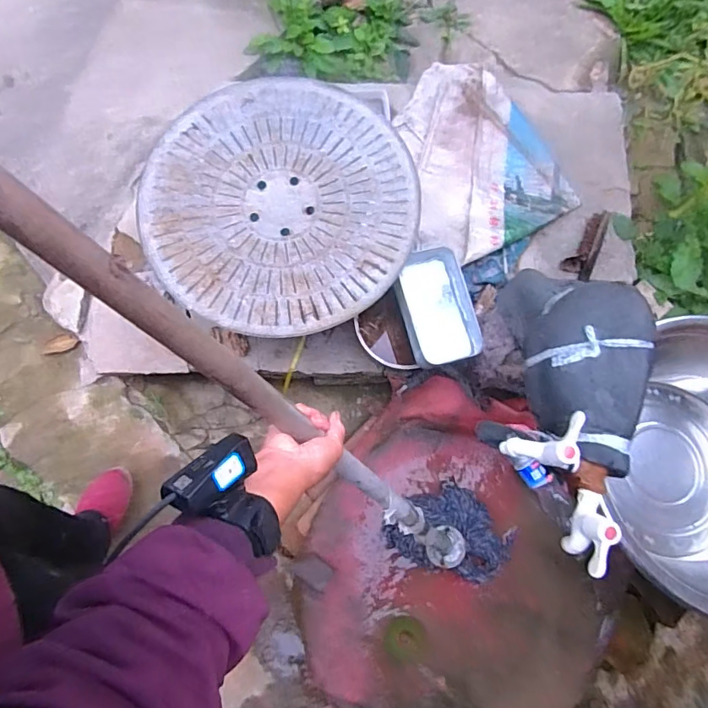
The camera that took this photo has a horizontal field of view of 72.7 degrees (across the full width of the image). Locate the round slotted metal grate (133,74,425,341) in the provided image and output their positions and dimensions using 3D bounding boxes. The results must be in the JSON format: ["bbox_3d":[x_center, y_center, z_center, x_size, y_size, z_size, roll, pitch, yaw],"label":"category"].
[{"bbox_3d":[-0.137,-0.288,0.915,0.503,0.068,0.520,0,74,-1],"label":"round slotted metal grate"}]

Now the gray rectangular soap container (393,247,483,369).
[{"bbox_3d":[0.156,-0.086,0.922,0.137,0.065,0.221,-17,75,-6],"label":"gray rectangular soap container"}]

